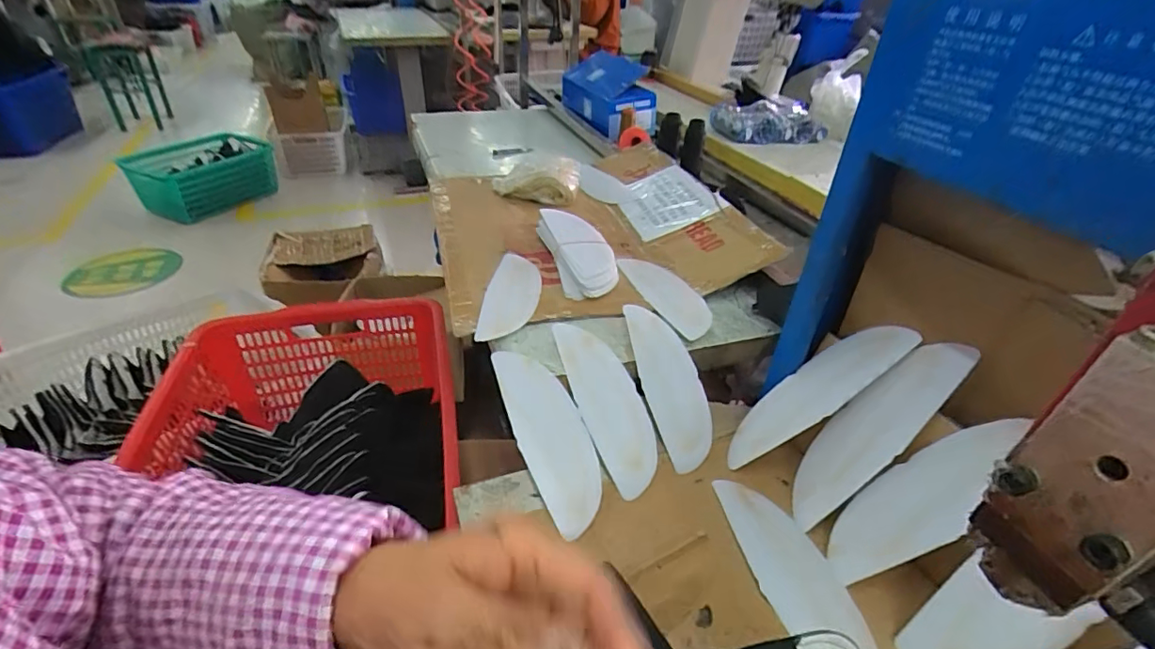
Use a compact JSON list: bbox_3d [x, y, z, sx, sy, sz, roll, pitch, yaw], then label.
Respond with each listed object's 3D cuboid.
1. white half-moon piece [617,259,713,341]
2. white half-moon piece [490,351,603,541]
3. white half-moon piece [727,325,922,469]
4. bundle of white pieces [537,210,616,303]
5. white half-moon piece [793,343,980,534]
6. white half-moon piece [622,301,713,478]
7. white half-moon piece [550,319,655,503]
[{"bbox_3d":[0.132,-0.044,0.755,0.086,0.010,0.208,-11,41,-20],"label":"white half-moon piece"},{"bbox_3d":[-0.029,0.114,0.576,0.075,0.011,0.212,-15,59,-23],"label":"white half-moon piece"},{"bbox_3d":[0.242,0.069,0.557,0.014,0.213,0.068,36,22,-31],"label":"white half-moon piece"},{"bbox_3d":[0.000,-0.110,0.814,0.082,0.044,0.234,-7,37,-14],"label":"bundle of white pieces"},{"bbox_3d":[0.276,0.100,0.505,0.016,0.212,0.063,24,19,-39],"label":"white half-moon piece"},{"bbox_3d":[0.114,0.072,0.643,0.069,0.031,0.221,-6,55,-12],"label":"white half-moon piece"},{"bbox_3d":[0.035,0.085,0.610,0.075,0.012,0.226,-12,57,-20],"label":"white half-moon piece"}]

